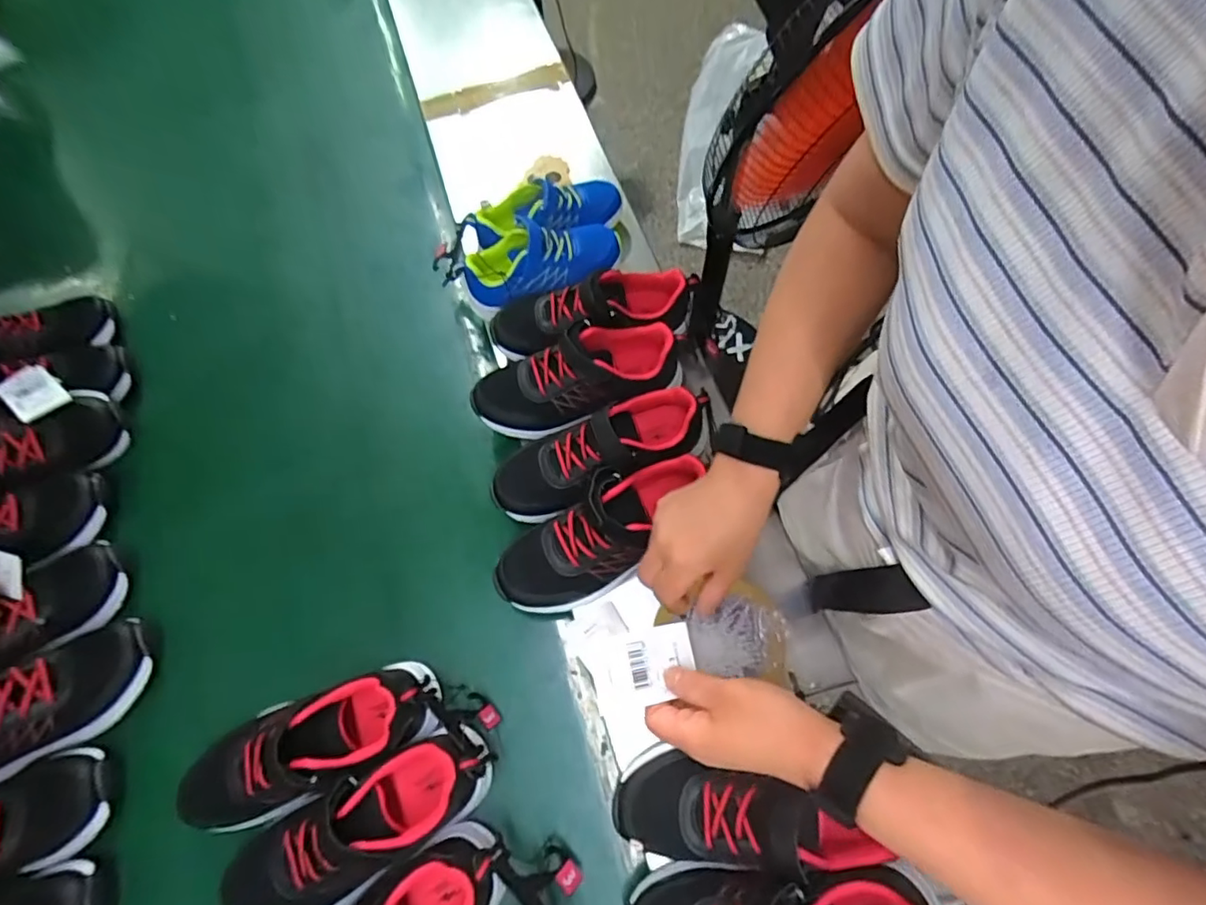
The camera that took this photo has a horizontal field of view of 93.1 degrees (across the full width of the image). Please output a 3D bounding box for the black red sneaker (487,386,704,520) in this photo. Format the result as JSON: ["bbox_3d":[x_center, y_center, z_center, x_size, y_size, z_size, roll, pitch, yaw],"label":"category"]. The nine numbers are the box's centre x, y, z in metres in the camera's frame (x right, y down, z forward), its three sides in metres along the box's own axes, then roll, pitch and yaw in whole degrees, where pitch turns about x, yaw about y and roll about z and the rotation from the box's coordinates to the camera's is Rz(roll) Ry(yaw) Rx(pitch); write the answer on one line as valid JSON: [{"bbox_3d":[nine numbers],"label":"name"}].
[{"bbox_3d":[-0.002,-0.007,0.594,0.231,0.079,0.093,-14,67,-3],"label":"black red sneaker"}]

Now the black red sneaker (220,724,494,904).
[{"bbox_3d":[-0.208,0.331,0.510,0.231,0.102,0.080,-26,68,-8],"label":"black red sneaker"}]

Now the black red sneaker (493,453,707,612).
[{"bbox_3d":[-0.001,0.073,0.554,0.221,0.074,0.090,-31,69,-10],"label":"black red sneaker"}]

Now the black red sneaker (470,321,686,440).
[{"bbox_3d":[-0.030,-0.085,0.635,0.228,0.083,0.083,-15,67,-3],"label":"black red sneaker"}]

